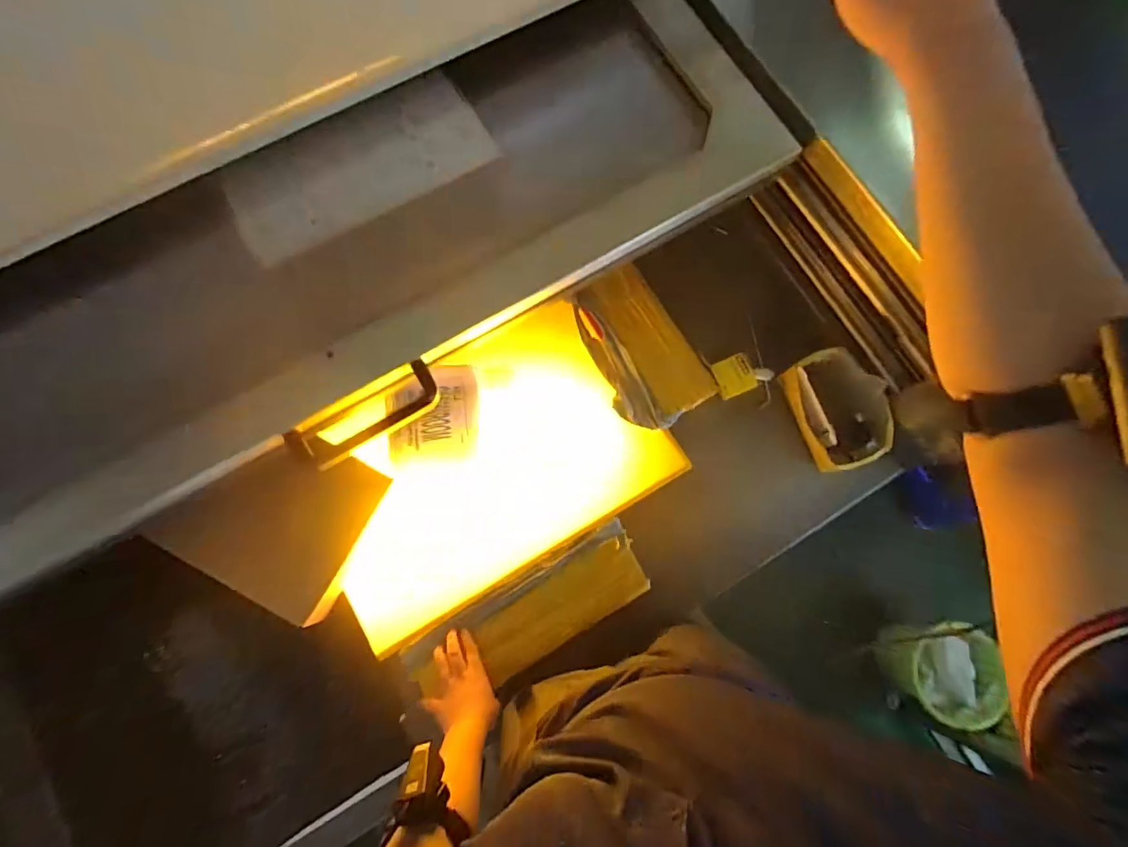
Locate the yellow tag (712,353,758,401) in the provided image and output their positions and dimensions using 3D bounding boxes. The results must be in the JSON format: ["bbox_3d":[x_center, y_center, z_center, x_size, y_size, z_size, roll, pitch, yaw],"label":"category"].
[{"bbox_3d":[0.317,-0.088,0.939,0.079,0.008,0.076,-13,75,-13],"label":"yellow tag"}]

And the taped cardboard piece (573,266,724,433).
[{"bbox_3d":[0.135,-0.138,0.949,0.166,0.027,0.292,-30,81,-7],"label":"taped cardboard piece"}]

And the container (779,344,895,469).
[{"bbox_3d":[0.474,-0.023,0.905,0.138,0.118,0.205,-13,79,-4],"label":"container"}]

